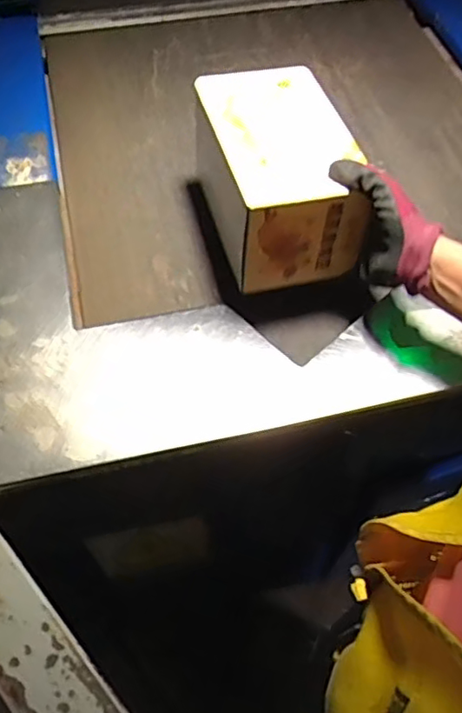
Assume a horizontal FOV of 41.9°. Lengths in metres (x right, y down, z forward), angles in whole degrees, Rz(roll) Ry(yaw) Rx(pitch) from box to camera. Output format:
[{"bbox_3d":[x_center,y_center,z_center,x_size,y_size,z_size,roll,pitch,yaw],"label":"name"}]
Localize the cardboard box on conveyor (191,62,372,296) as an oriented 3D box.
[{"bbox_3d":[0.047,-0.191,0.649,0.120,0.126,0.214,-12,60,-11],"label":"cardboard box on conveyor"}]

